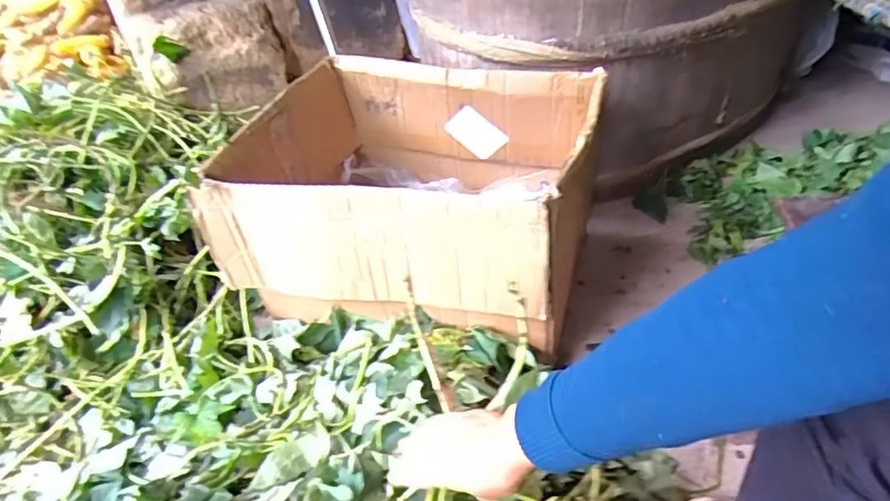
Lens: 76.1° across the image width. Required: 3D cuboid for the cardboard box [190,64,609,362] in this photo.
[{"bbox_3d":[-0.041,-0.103,1.002,0.560,0.292,0.448,5,38,13],"label":"cardboard box"}]

